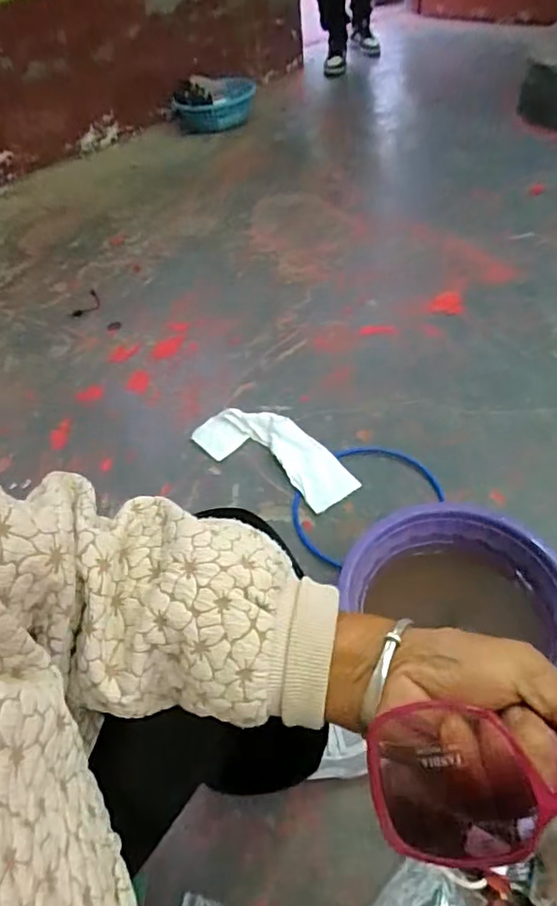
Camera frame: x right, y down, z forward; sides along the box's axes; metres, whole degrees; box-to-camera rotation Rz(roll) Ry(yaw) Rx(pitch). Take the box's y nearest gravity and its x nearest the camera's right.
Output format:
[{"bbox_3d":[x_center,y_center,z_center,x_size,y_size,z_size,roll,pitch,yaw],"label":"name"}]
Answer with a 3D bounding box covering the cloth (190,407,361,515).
[{"bbox_3d":[-0.001,-0.001,0.998,0.298,0.025,0.130,29,62,23],"label":"cloth"}]

